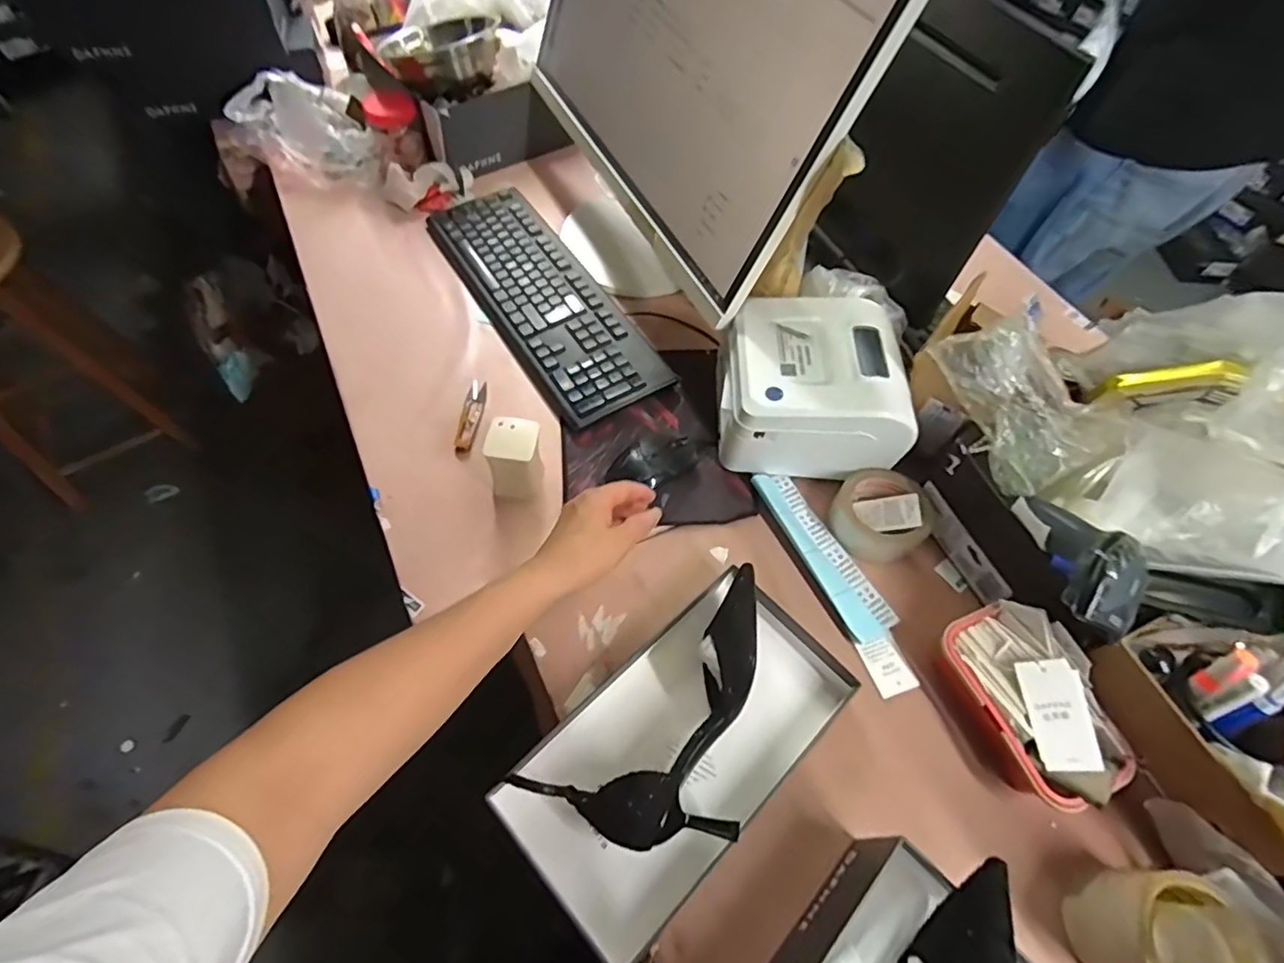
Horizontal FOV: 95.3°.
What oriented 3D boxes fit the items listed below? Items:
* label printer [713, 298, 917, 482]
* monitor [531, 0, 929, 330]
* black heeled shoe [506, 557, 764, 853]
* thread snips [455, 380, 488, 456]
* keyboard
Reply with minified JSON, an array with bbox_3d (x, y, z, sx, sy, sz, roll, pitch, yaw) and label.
[{"bbox_3d":[0.192,-0.105,0.669,0.199,0.125,0.175,5,59,-1],"label":"label printer"},{"bbox_3d":[0.015,-0.465,0.687,0.175,0.392,0.545,-17,62,-14],"label":"monitor"},{"bbox_3d":[0.046,0.211,0.500,0.278,0.063,0.149,-36,67,-22],"label":"black heeled shoe"},{"bbox_3d":[-0.204,-0.078,0.702,0.026,0.011,0.105,3,59,-2],"label":"thread snips"},{"bbox_3d":[-0.136,-0.254,0.800,0.147,0.025,0.438,-27,64,-19],"label":"keyboard"}]

